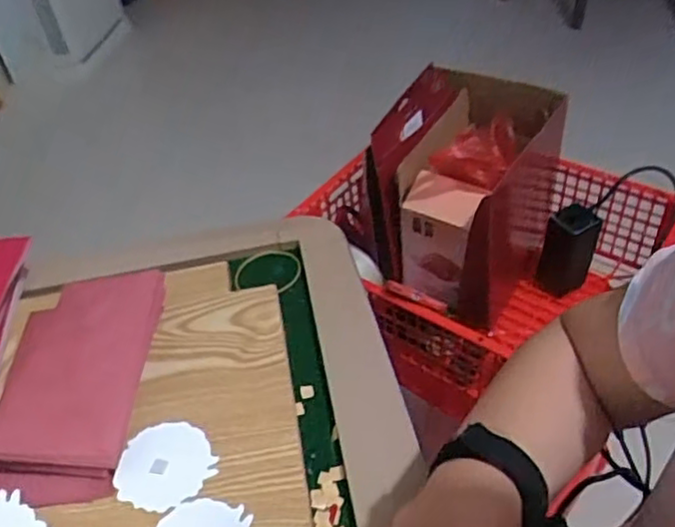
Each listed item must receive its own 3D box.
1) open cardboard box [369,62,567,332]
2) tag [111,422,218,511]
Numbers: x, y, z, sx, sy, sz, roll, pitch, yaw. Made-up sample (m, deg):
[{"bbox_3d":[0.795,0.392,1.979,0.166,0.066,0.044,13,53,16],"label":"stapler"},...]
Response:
[{"bbox_3d":[0.166,-0.092,0.897,0.197,0.253,0.229,20,50,25],"label":"open cardboard box"},{"bbox_3d":[-0.126,0.144,0.478,0.067,0.004,0.068,-3,45,3],"label":"tag"}]

